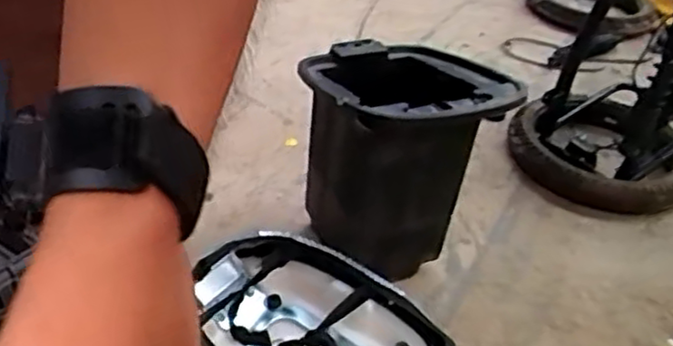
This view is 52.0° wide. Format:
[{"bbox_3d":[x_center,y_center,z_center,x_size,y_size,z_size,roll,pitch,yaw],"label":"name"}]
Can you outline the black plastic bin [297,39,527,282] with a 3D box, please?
[{"bbox_3d":[0.082,-0.029,1.003,0.225,0.277,0.238,-10,39,-20],"label":"black plastic bin"}]

